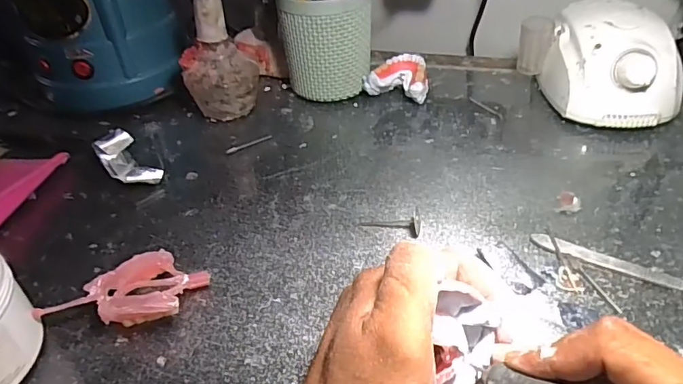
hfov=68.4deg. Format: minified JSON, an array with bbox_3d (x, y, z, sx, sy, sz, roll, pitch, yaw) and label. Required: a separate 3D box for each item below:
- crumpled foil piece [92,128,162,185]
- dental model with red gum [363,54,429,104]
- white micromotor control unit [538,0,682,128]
[{"bbox_3d":[-0.190,-0.027,0.445,0.033,0.027,0.070,-31,46,-29],"label":"crumpled foil piece"},{"bbox_3d":[0.063,-0.119,0.534,0.064,0.035,0.051,14,42,21],"label":"dental model with red gum"},{"bbox_3d":[0.252,-0.122,0.480,0.097,0.081,0.131,-5,39,-1],"label":"white micromotor control unit"}]

